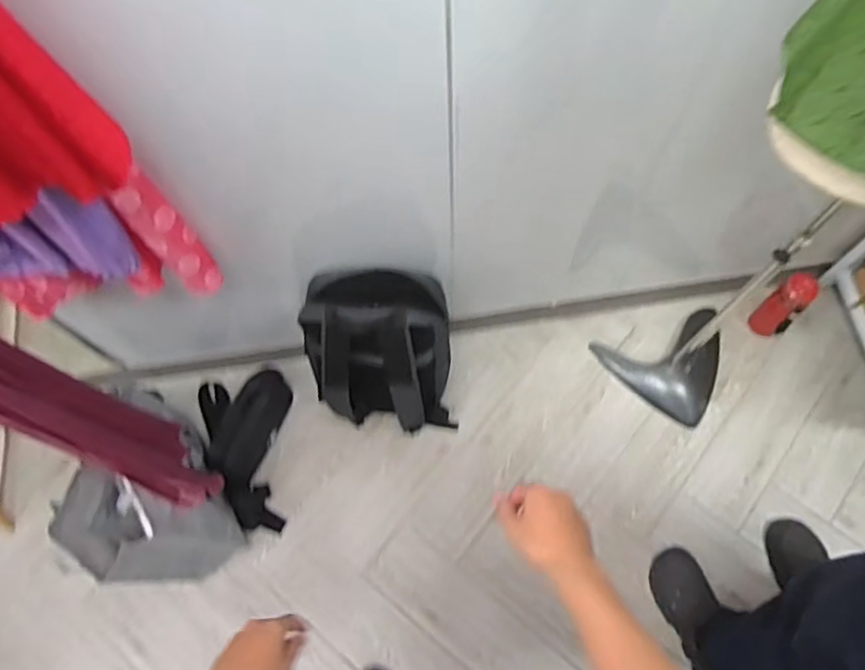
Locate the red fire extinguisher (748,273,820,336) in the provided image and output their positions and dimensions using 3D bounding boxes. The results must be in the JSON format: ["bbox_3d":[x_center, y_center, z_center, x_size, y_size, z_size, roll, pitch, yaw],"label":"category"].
[{"bbox_3d":[0.828,-0.061,1.521,0.086,0.201,0.081,-40,72,-14],"label":"red fire extinguisher"}]

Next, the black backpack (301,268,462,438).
[{"bbox_3d":[-0.119,0.052,1.392,0.303,0.450,0.213,-3,67,1],"label":"black backpack"}]

